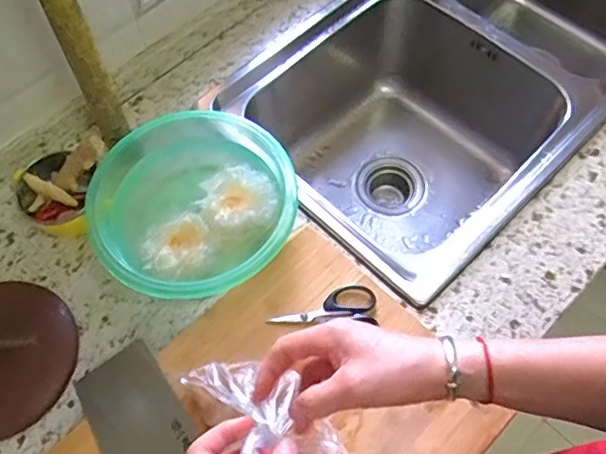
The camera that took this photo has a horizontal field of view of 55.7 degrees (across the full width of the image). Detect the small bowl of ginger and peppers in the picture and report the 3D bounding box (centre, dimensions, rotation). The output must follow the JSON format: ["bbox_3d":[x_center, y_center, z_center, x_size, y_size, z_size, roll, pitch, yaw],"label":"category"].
[{"bbox_3d":[-0.278,-0.056,0.669,0.093,0.077,0.115,22,65,12],"label":"small bowl of ginger and peppers"}]

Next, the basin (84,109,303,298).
[{"bbox_3d":[-0.128,-0.025,0.658,0.219,0.076,0.220,-1,63,1],"label":"basin"}]

